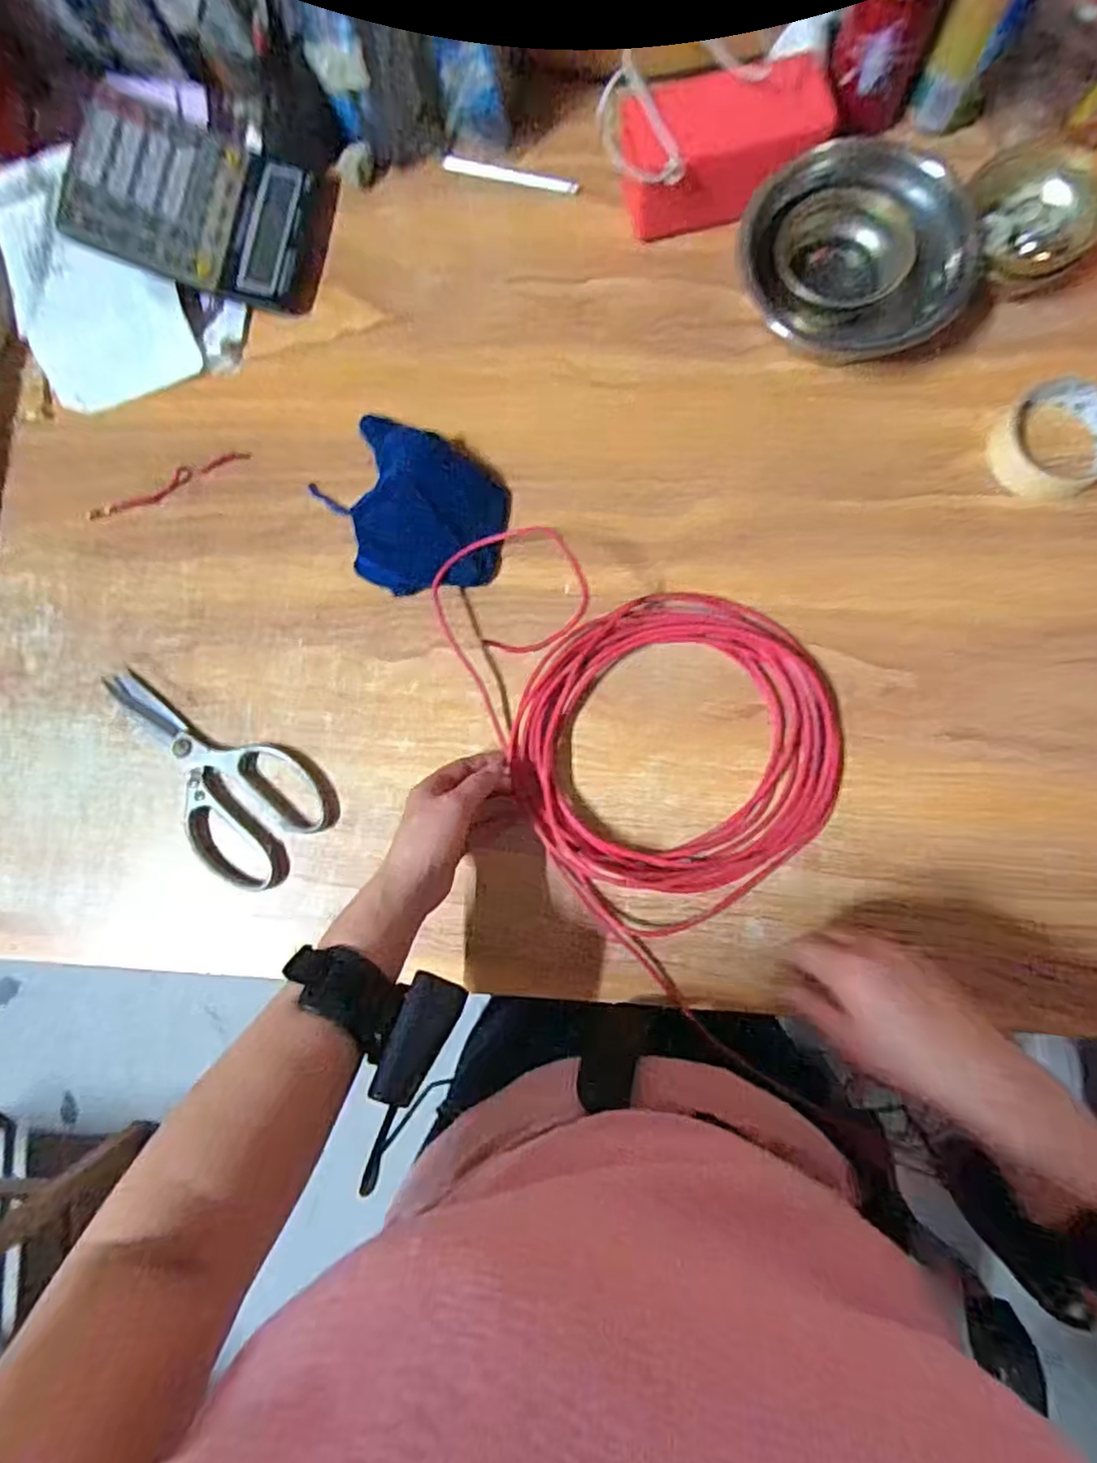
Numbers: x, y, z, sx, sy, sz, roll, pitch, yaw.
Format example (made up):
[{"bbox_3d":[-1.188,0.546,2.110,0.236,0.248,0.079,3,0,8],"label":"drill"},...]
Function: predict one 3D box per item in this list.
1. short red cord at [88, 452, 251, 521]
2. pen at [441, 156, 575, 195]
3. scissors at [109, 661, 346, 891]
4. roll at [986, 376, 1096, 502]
[{"bbox_3d":[-0.329,-0.213,0.562,0.150,0.005,0.018,-23,83,2],"label":"short red cord"},{"bbox_3d":[-0.034,-0.497,0.583,0.124,0.007,0.013,17,86,7],"label":"pen"},{"bbox_3d":[-0.282,0.037,0.529,0.223,0.011,0.107,31,87,7],"label":"scissors"},{"bbox_3d":[0.389,-0.223,0.498,0.090,0.027,0.085,-1,84,5],"label":"roll"}]

